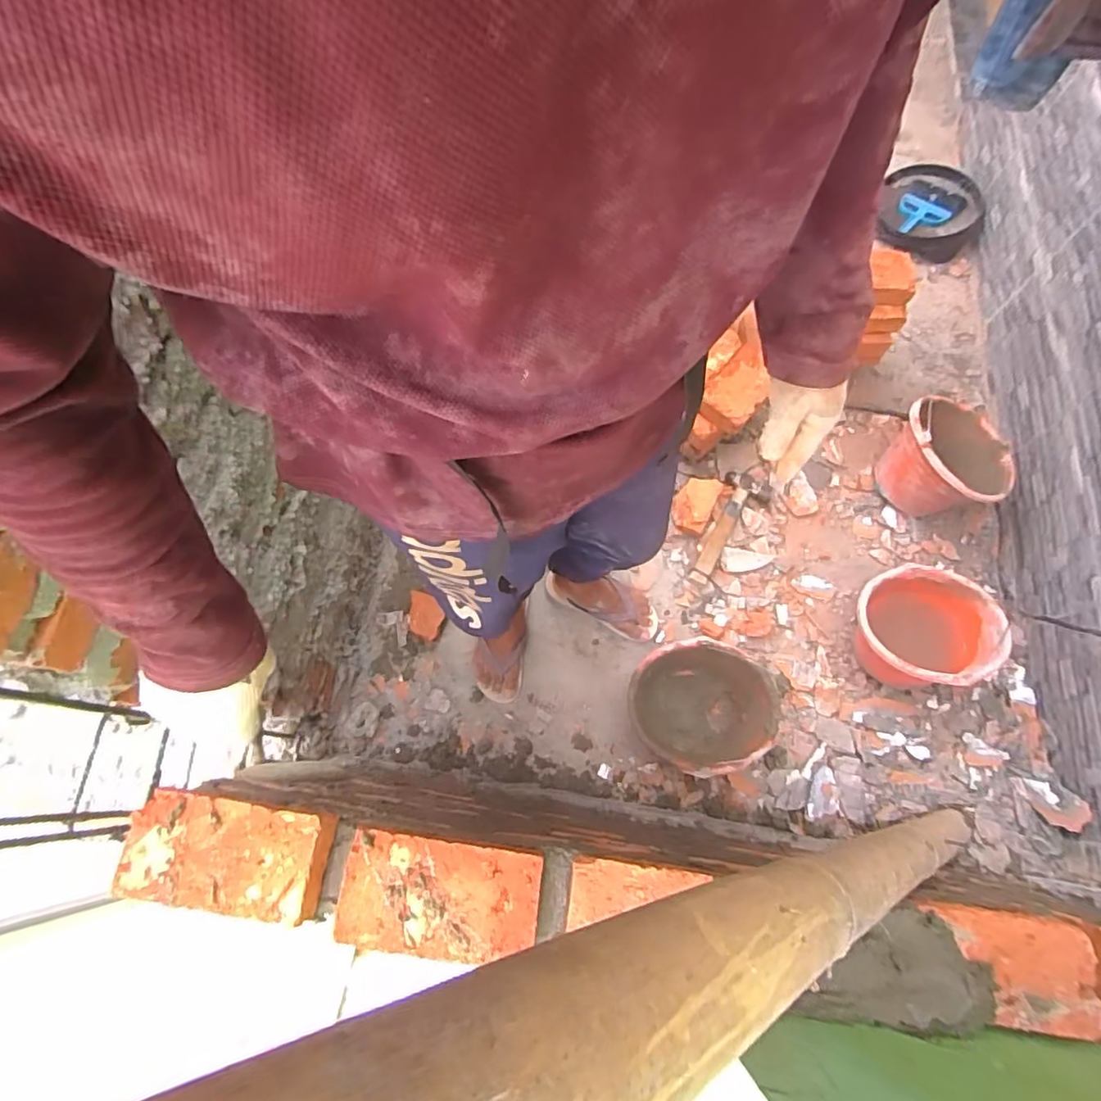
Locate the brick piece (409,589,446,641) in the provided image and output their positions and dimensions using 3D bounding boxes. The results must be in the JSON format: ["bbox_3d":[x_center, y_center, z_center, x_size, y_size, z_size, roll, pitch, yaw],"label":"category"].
[{"bbox_3d":[-0.265,0.138,1.195,0.087,0.050,0.086,18,70,6],"label":"brick piece"}]

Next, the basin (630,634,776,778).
[{"bbox_3d":[0.268,0.295,1.077,0.241,0.157,0.225,0,69,0],"label":"basin"}]

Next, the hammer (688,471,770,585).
[{"bbox_3d":[0.390,-0.050,1.276,0.093,0.031,0.292,29,72,10],"label":"hammer"}]

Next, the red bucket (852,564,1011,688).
[{"bbox_3d":[0.705,0.151,1.112,0.229,0.197,0.220,0,69,0],"label":"red bucket"}]

